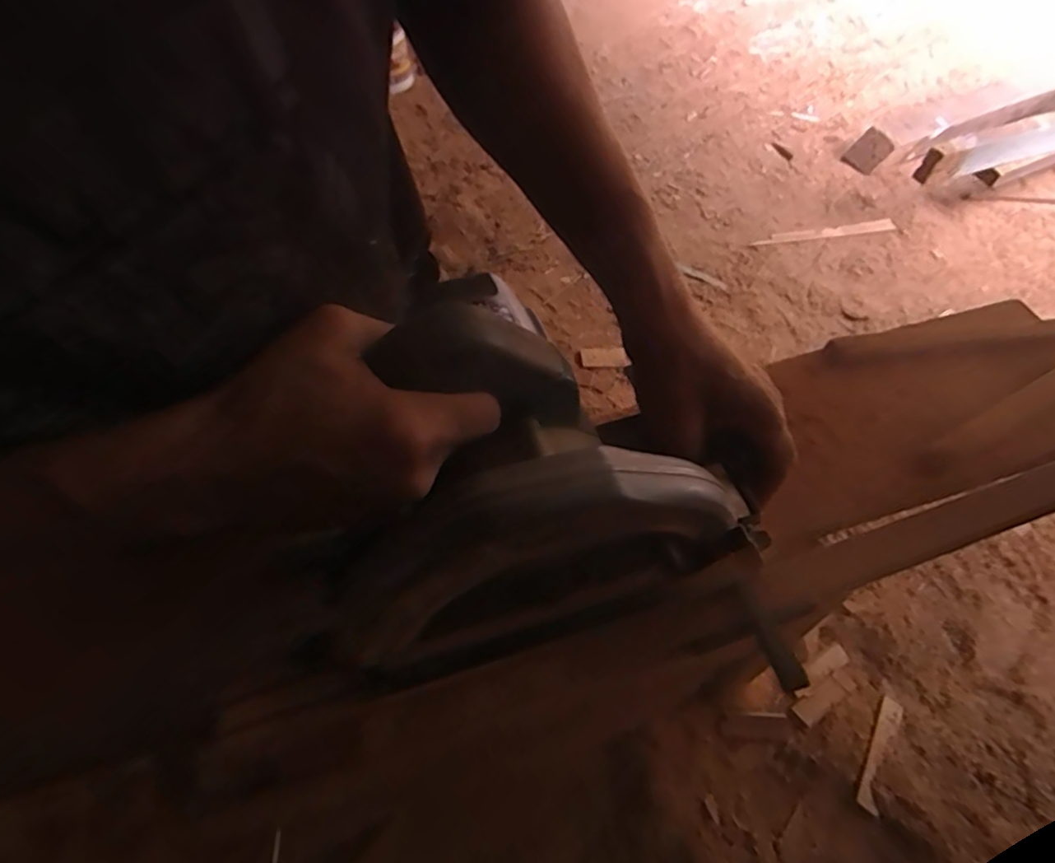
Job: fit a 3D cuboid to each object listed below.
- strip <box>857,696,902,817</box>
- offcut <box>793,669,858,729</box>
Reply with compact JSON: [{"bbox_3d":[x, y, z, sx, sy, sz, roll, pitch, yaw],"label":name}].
[{"bbox_3d":[0.535,0.485,0.918,0.030,0.012,0.185,32,51,20],"label":"strip"},{"bbox_3d":[0.472,0.417,0.957,0.126,0.016,0.034,-21,59,-28],"label":"offcut"}]

